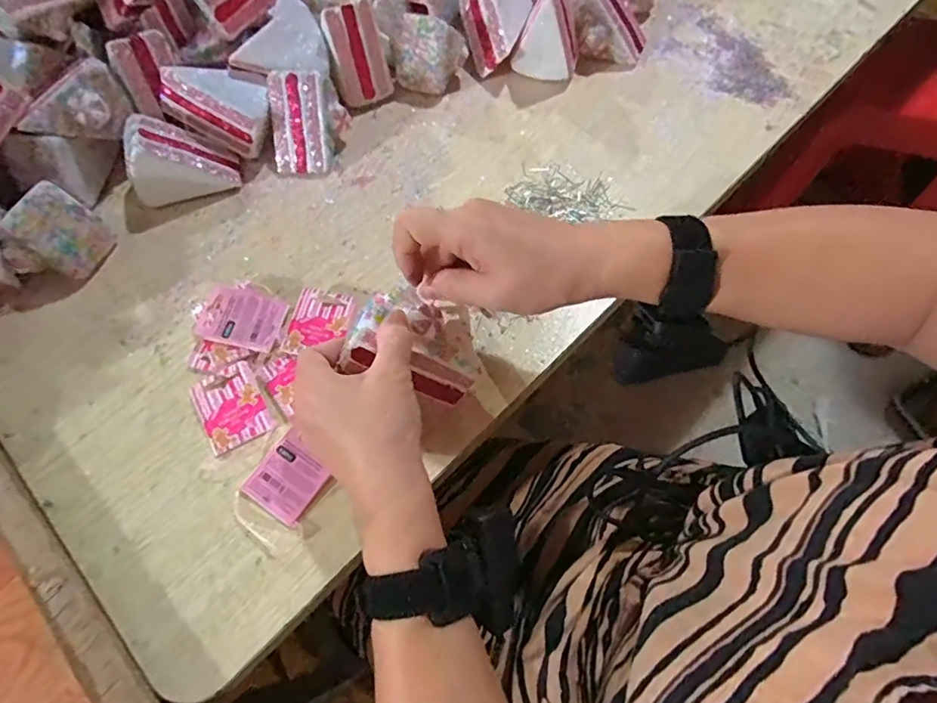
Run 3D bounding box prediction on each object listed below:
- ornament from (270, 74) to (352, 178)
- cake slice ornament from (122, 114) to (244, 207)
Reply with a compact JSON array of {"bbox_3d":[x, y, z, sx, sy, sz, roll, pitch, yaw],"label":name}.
[{"bbox_3d":[-0.153,-0.215,0.483,0.060,0.059,0.079,5,64,3],"label":"ornament"},{"bbox_3d":[-0.259,-0.173,0.468,0.085,0.063,0.055,-13,65,-6],"label":"cake slice ornament"}]

